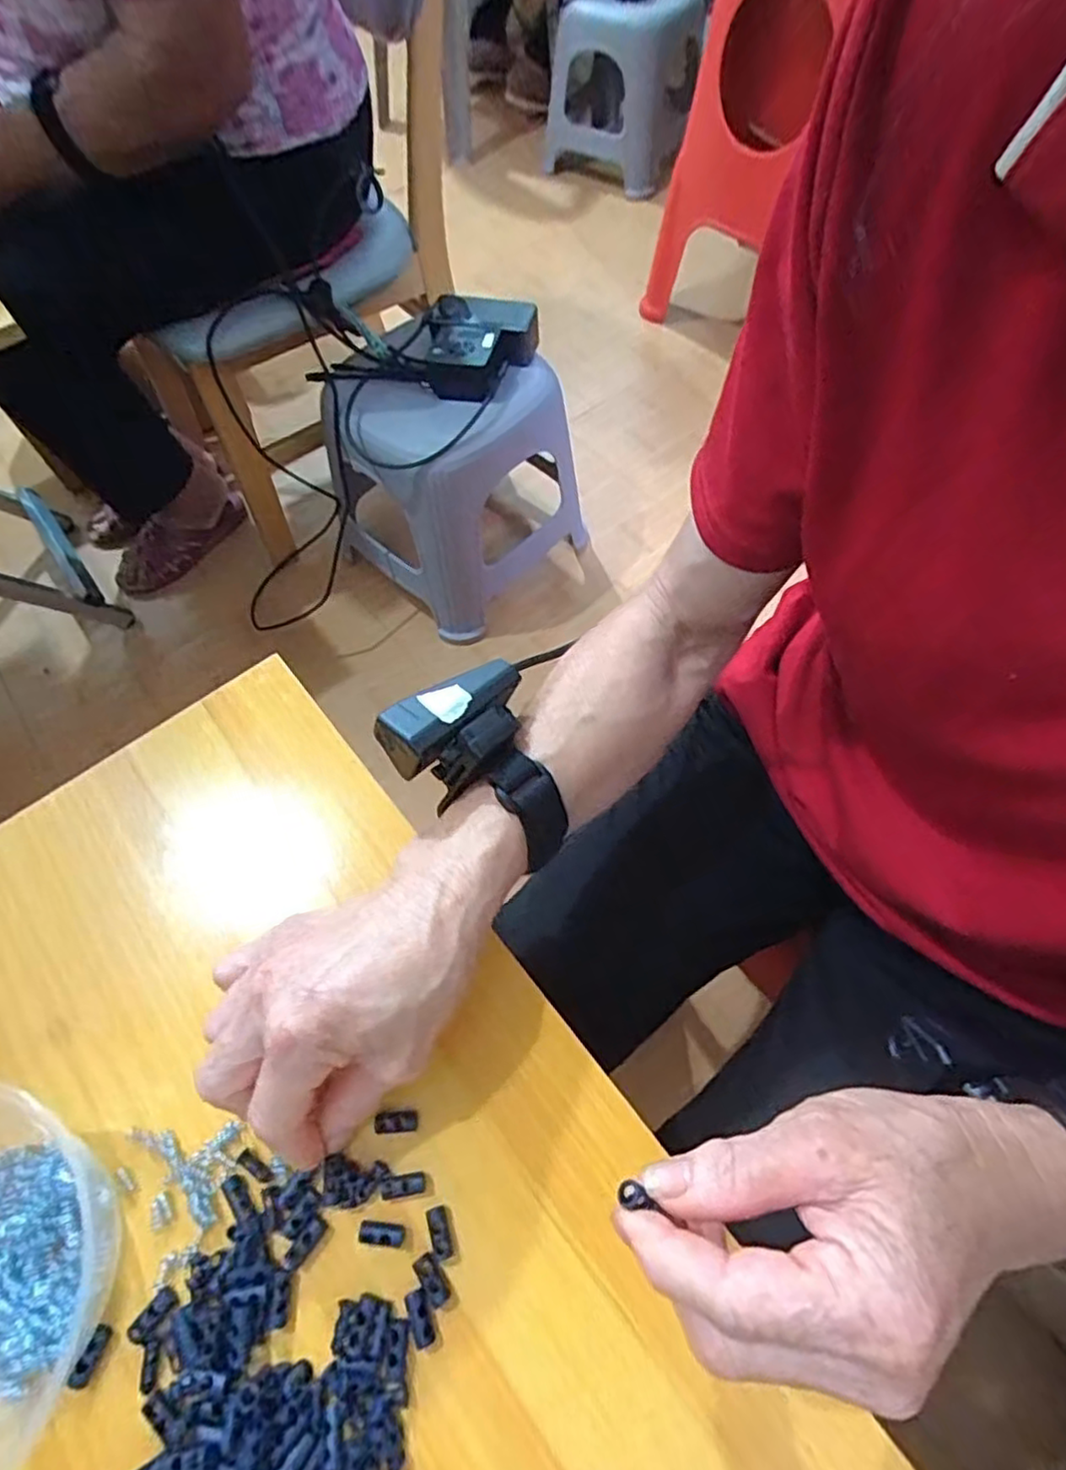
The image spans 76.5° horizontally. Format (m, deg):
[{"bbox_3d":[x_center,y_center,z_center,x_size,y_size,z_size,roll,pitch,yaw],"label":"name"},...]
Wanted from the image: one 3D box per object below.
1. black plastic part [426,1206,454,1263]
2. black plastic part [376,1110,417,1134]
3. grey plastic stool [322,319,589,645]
[{"bbox_3d":[-0.039,0.207,0.281,0.008,0.004,0.019,-16,63,-8],"label":"black plastic part"},{"bbox_3d":[-0.061,0.173,0.301,0.019,0.004,0.009,3,61,-12],"label":"black plastic part"},{"bbox_3d":[-0.127,-0.384,0.952,0.279,0.339,0.304,-41,68,-17],"label":"grey plastic stool"}]

